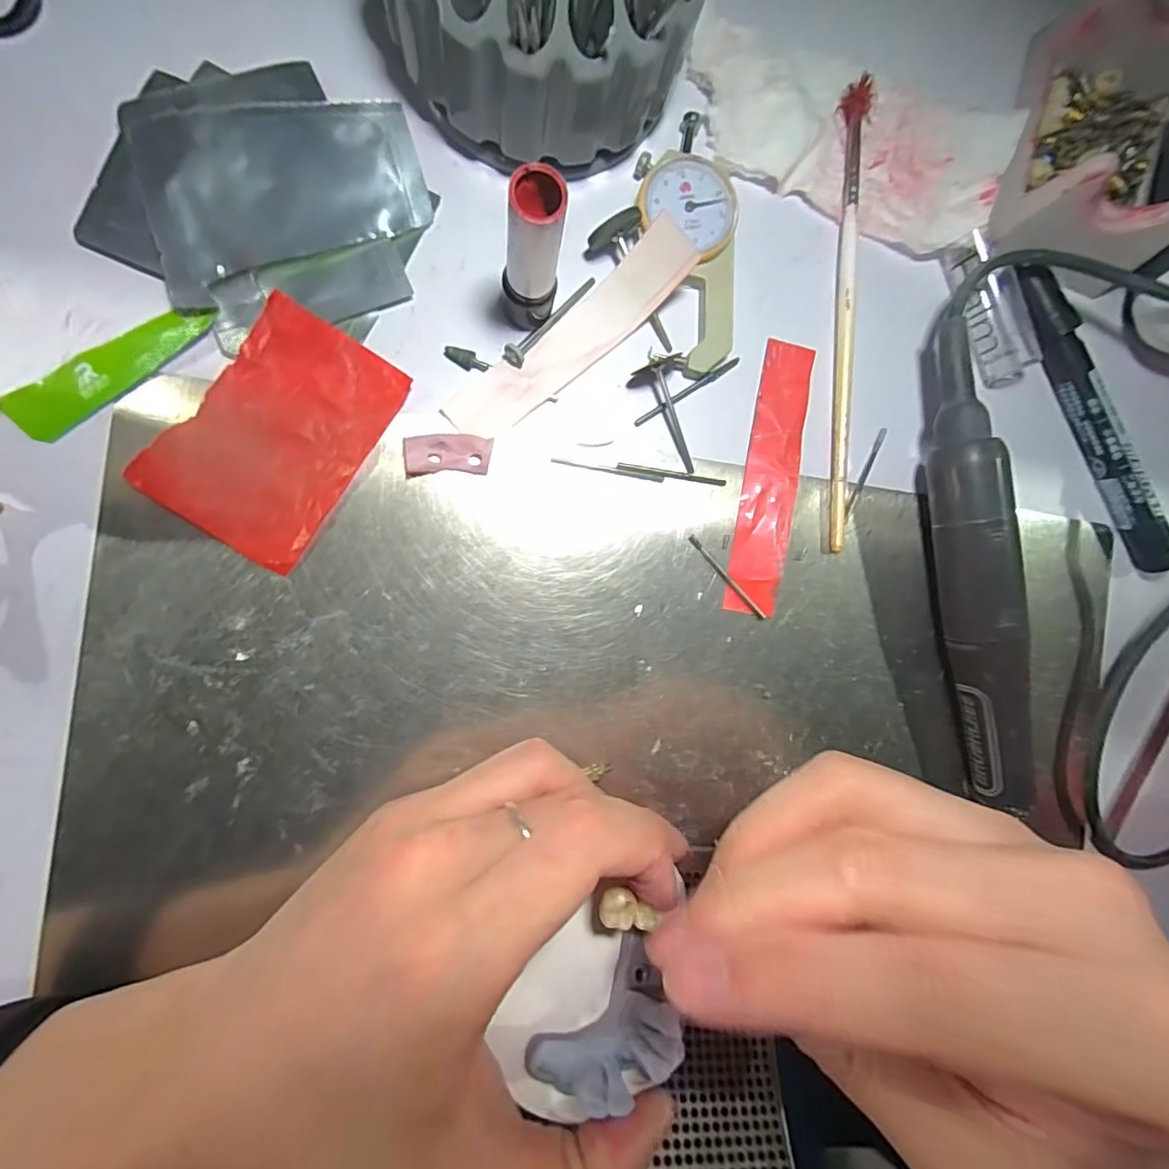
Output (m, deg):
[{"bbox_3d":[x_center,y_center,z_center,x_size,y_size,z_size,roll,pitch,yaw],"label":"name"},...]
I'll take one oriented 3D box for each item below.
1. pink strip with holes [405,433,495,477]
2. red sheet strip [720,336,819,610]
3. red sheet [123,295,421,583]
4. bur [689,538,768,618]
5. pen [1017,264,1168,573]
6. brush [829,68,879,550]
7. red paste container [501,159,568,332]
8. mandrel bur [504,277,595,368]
[{"bbox_3d":[-0.049,-0.047,0.195,0.030,0.005,0.014,-3,91,-9],"label":"pink strip with holes"},{"bbox_3d":[0.075,-0.043,0.213,0.022,0.004,0.108,10,89,-9],"label":"red sheet strip"},{"bbox_3d":[-0.105,-0.052,0.187,0.056,0.004,0.082,35,86,-8],"label":"red sheet"},{"bbox_3d":[0.056,-0.002,0.211,0.004,0.004,0.043,-43,96,-6],"label":"bur"},{"bbox_3d":[0.219,-0.069,0.232,0.015,0.015,0.140,-32,95,-7],"label":"pen"},{"bbox_3d":[0.105,-0.107,0.217,0.011,0.007,0.184,4,90,-9],"label":"brush"},{"bbox_3d":[-0.017,-0.105,0.173,0.017,0.058,0.020,8,90,-9],"label":"red paste container"},{"bbox_3d":[-0.012,-0.099,0.199,0.007,0.008,0.046,43,85,-7],"label":"mandrel bur"}]

